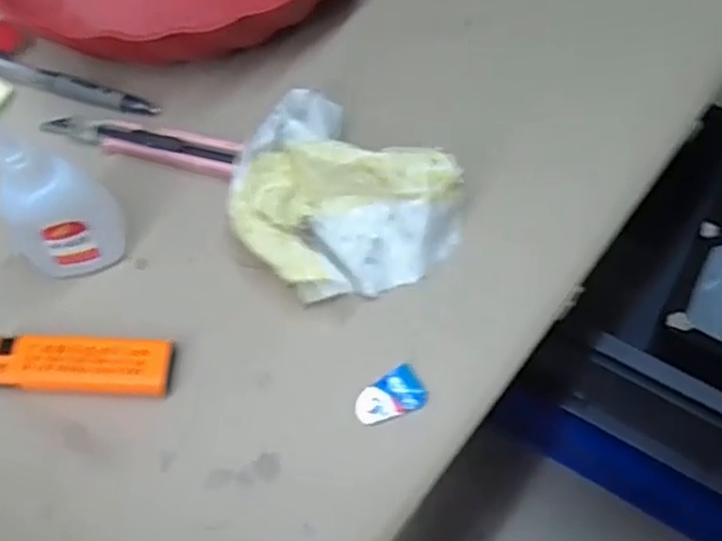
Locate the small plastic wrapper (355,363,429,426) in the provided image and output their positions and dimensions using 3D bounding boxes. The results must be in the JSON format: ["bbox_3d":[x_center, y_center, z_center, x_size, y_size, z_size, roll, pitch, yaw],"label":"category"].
[{"bbox_3d":[0.013,0.055,0.316,0.031,0.004,0.020,-31,68,-13],"label":"small plastic wrapper"}]

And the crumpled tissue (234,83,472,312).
[{"bbox_3d":[-0.012,-0.033,0.336,0.104,0.039,0.084,36,70,16],"label":"crumpled tissue"}]

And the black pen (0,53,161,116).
[{"bbox_3d":[-0.171,-0.105,0.393,0.132,0.012,0.015,19,67,9],"label":"black pen"}]

